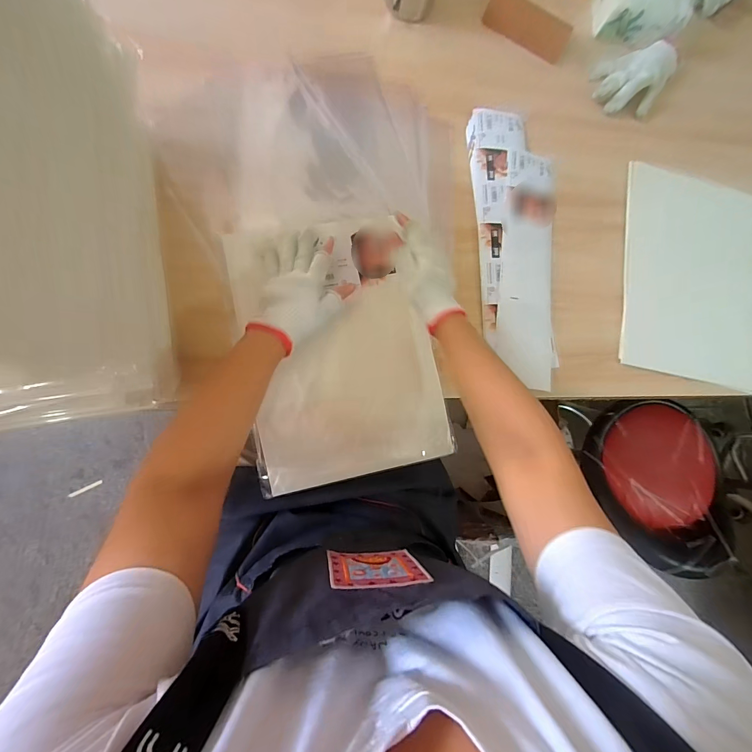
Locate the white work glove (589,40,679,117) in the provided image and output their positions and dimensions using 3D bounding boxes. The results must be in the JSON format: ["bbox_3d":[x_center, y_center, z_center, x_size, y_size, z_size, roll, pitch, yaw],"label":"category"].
[{"bbox_3d":[0.465,-0.543,0.631,0.124,0.039,0.166,41,80,0],"label":"white work glove"}]

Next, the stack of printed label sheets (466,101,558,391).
[{"bbox_3d":[0.229,-0.224,0.557,0.132,0.036,0.446,-2,83,-7],"label":"stack of printed label sheets"}]

